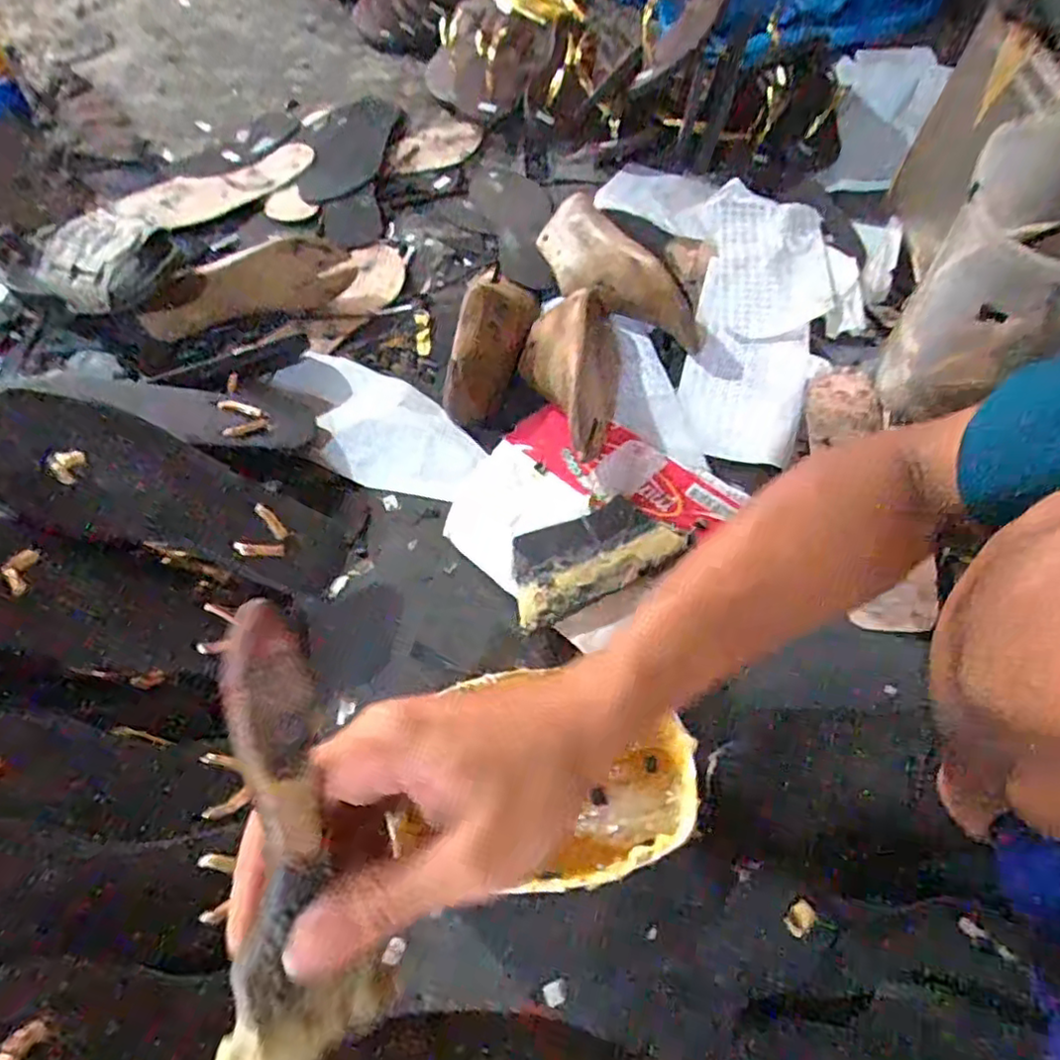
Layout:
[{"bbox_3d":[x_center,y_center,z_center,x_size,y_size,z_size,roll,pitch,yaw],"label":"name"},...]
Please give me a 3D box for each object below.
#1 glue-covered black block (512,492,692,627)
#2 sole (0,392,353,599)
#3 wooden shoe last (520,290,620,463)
[{"bbox_3d":[0.052,0.020,0.558,0.150,0.023,0.082,-21,66,-16],"label":"glue-covered black block"},{"bbox_3d":[-0.273,-0.023,0.507,0.271,0.040,0.103,25,57,-29],"label":"sole"},{"bbox_3d":[0.042,-0.175,0.633,0.103,0.063,0.216,13,61,1],"label":"wooden shoe last"}]

